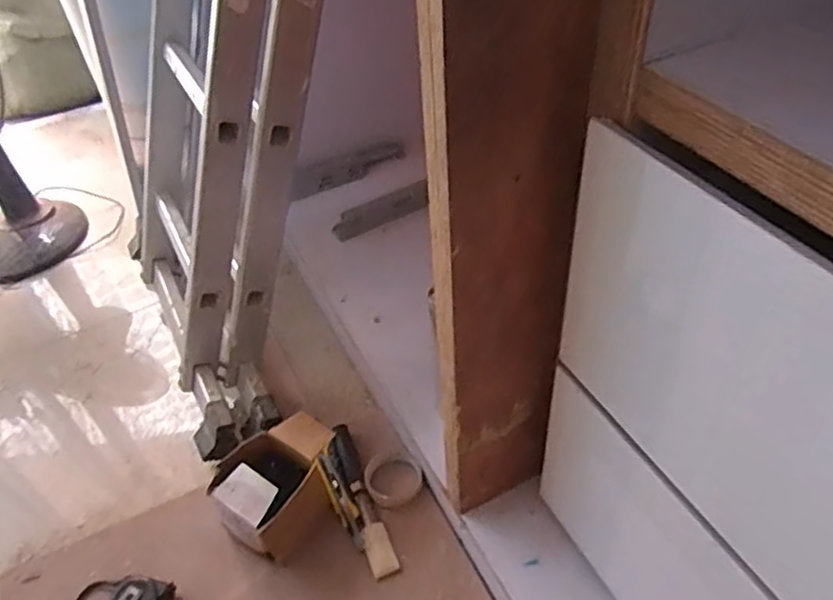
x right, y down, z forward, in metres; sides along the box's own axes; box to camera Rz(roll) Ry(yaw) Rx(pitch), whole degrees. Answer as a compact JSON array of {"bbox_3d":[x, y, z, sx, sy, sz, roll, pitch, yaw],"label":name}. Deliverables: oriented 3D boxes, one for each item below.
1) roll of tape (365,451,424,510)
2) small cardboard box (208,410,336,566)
[{"bbox_3d":[-0.036,0.270,0.990,0.085,0.016,0.086,-2,44,2],"label":"roll of tape"},{"bbox_3d":[-0.196,0.264,0.943,0.130,0.115,0.181,25,51,27],"label":"small cardboard box"}]

